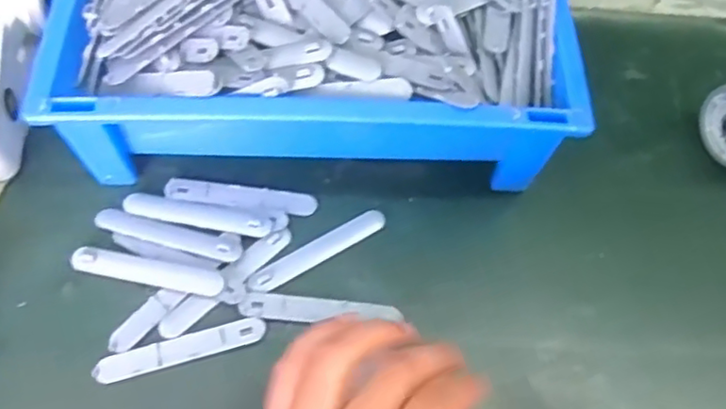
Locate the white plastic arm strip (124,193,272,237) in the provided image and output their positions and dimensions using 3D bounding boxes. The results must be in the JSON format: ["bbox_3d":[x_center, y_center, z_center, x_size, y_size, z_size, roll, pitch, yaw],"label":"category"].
[{"bbox_3d":[-0.105,0.006,0.400,0.094,0.007,0.016,12,63,2],"label":"white plastic arm strip"}]

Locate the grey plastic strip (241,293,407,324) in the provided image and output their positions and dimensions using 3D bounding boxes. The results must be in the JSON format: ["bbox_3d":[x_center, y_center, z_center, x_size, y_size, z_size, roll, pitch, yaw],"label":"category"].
[{"bbox_3d":[-0.025,0.062,0.374,0.092,0.005,0.015,6,63,-1],"label":"grey plastic strip"}]

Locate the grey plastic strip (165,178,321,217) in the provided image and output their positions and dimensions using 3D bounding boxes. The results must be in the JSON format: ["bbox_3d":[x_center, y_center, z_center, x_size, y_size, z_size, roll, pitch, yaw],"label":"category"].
[{"bbox_3d":[-0.079,-0.004,0.410,0.096,0.004,0.017,6,63,-1],"label":"grey plastic strip"}]

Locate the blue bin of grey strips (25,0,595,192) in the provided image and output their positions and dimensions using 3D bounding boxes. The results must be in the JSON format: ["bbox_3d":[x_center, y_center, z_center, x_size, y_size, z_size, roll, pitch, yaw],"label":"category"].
[{"bbox_3d":[-0.029,-0.113,0.416,0.302,0.099,0.220,4,63,-2],"label":"blue bin of grey strips"}]

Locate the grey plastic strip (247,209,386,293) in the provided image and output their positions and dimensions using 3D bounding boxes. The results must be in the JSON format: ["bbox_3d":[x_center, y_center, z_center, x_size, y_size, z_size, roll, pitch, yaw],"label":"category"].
[{"bbox_3d":[-0.027,0.029,0.397,0.095,0.004,0.015,-28,71,-23],"label":"grey plastic strip"}]

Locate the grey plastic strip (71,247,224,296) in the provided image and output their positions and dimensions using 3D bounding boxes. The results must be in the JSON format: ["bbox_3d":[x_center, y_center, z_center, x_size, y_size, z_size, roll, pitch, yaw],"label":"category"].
[{"bbox_3d":[-0.129,0.040,0.382,0.091,0.006,0.016,11,63,2],"label":"grey plastic strip"}]

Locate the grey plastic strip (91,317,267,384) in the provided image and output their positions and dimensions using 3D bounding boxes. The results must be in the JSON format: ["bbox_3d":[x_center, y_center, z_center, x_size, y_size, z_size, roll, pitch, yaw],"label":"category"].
[{"bbox_3d":[-0.103,0.082,0.361,0.094,0.004,0.017,-13,65,-10],"label":"grey plastic strip"}]

